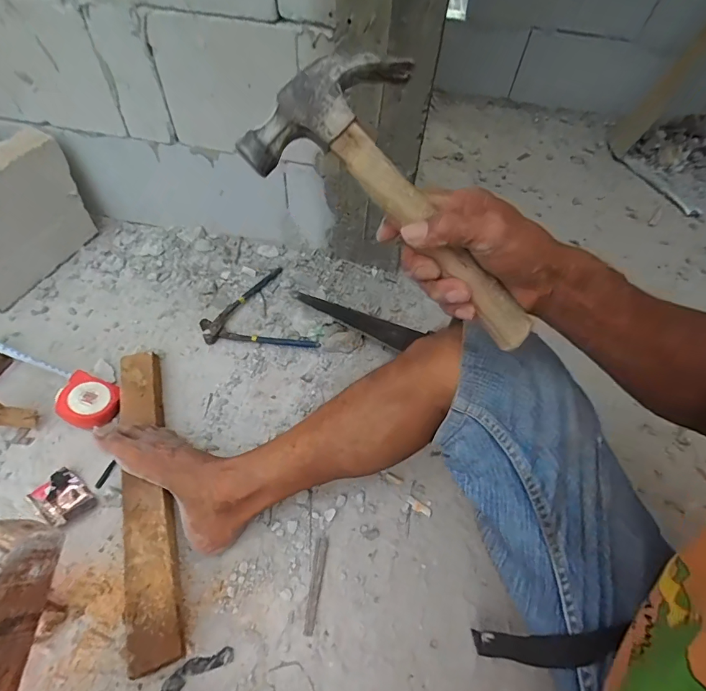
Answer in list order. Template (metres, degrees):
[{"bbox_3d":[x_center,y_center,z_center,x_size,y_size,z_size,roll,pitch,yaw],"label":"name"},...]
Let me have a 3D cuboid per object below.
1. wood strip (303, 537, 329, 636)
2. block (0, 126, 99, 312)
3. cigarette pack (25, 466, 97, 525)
[{"bbox_3d":[-0.046,0.294,0.493,0.014,0.006,0.103,8,60,3],"label":"wood strip"},{"bbox_3d":[-0.605,-0.222,0.720,0.062,0.202,0.274,21,56,13],"label":"block"},{"bbox_3d":[-0.391,0.206,0.537,0.075,0.023,0.053,35,65,17],"label":"cigarette pack"}]

